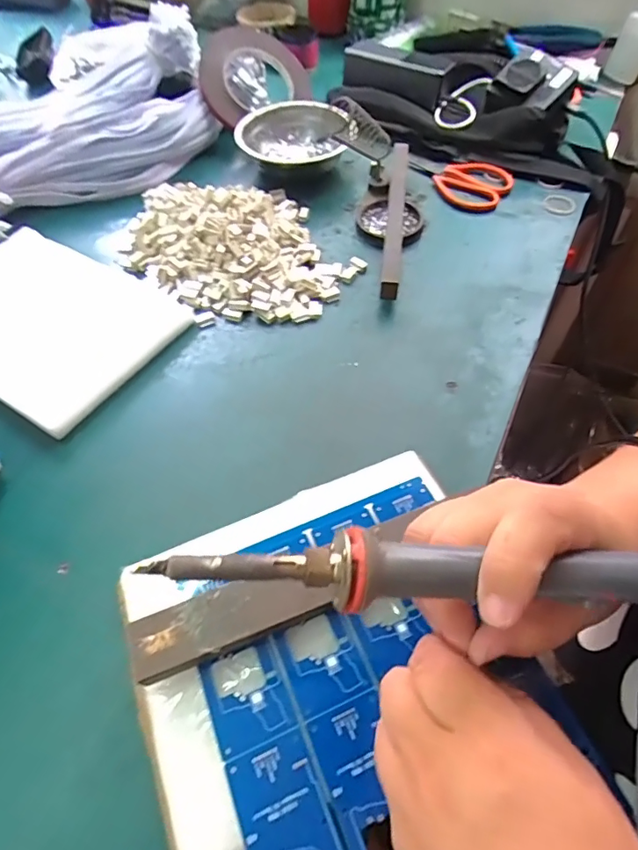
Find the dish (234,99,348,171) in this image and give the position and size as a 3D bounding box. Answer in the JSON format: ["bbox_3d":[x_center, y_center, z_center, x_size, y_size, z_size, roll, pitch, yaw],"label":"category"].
[{"bbox_3d":[-0.031,-0.310,0.542,0.115,0.040,0.110,-1,56,1],"label":"dish"}]

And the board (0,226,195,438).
[{"bbox_3d":[-0.239,-0.094,0.423,0.211,0.011,0.152,30,61,17],"label":"board"}]

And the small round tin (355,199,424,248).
[{"bbox_3d":[0.070,-0.200,0.488,0.064,0.010,0.060,-1,56,1],"label":"small round tin"}]

